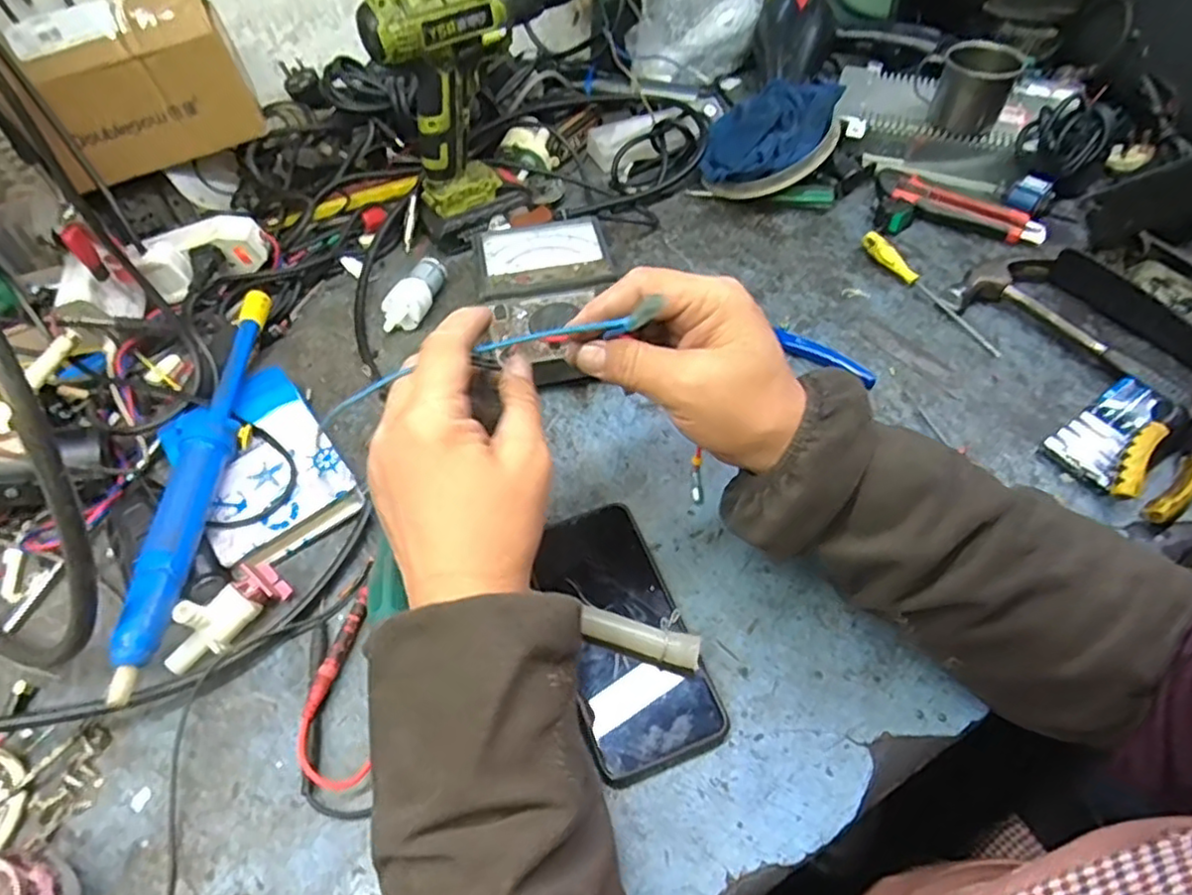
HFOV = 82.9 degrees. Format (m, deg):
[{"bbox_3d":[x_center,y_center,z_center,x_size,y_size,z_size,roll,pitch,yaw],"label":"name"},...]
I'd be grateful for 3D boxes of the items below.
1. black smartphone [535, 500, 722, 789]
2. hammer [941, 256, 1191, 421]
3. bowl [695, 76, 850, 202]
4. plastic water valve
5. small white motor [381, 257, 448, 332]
[{"bbox_3d":[0.015,0.109,0.416,0.075,0.013,0.165,-18,54,-11],"label":"black smartphone"},{"bbox_3d":[0.406,-0.080,0.528,0.102,0.022,0.249,-31,57,-19],"label":"hammer"},{"bbox_3d":[0.175,-0.304,0.678,0.124,0.077,0.136,-1,53,2],"label":"bowl"},{"bbox_3d":[-0.229,0.100,0.409,0.028,0.033,0.076,28,59,22],"label":"plastic water valve"},{"bbox_3d":[-0.159,-0.137,0.595,0.037,0.027,0.074,7,53,8],"label":"small white motor"}]

